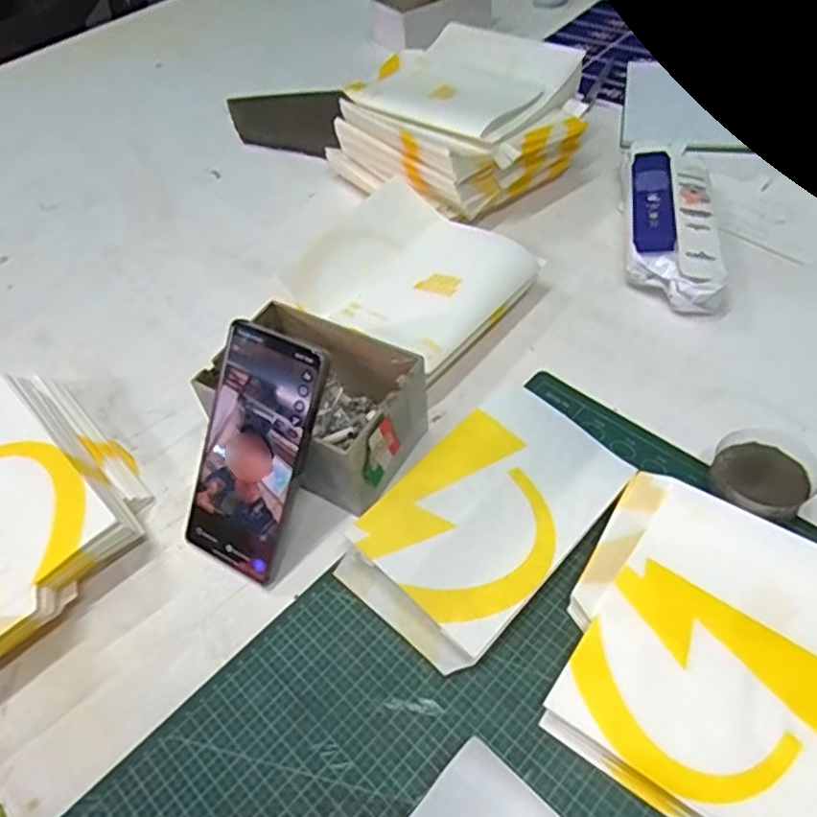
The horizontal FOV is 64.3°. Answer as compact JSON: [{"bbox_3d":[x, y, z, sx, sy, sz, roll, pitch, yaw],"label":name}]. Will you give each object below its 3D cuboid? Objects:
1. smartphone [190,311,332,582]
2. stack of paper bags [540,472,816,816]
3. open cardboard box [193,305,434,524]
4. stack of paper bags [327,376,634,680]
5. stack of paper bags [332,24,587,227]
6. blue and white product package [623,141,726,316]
[{"bbox_3d":[-0.101,0.031,0.424,0.072,0.163,0.012,24,17,23],"label":"smartphone"},{"bbox_3d":[0.189,0.146,0.370,0.190,0.024,0.181,26,57,24],"label":"stack of paper bags"},{"bbox_3d":[-0.066,0.000,0.474,0.132,0.080,0.101,22,56,22],"label":"open cardboard box"},{"bbox_3d":[0.053,0.071,0.436,0.186,0.033,0.113,-38,57,-24],"label":"stack of paper bags"},{"bbox_3d":[0.064,-0.305,0.698,0.233,0.101,0.215,-36,56,-23],"label":"stack of paper bags"},{"bbox_3d":[0.244,-0.181,0.619,0.083,0.041,0.239,4,51,8],"label":"blue and white product package"}]

